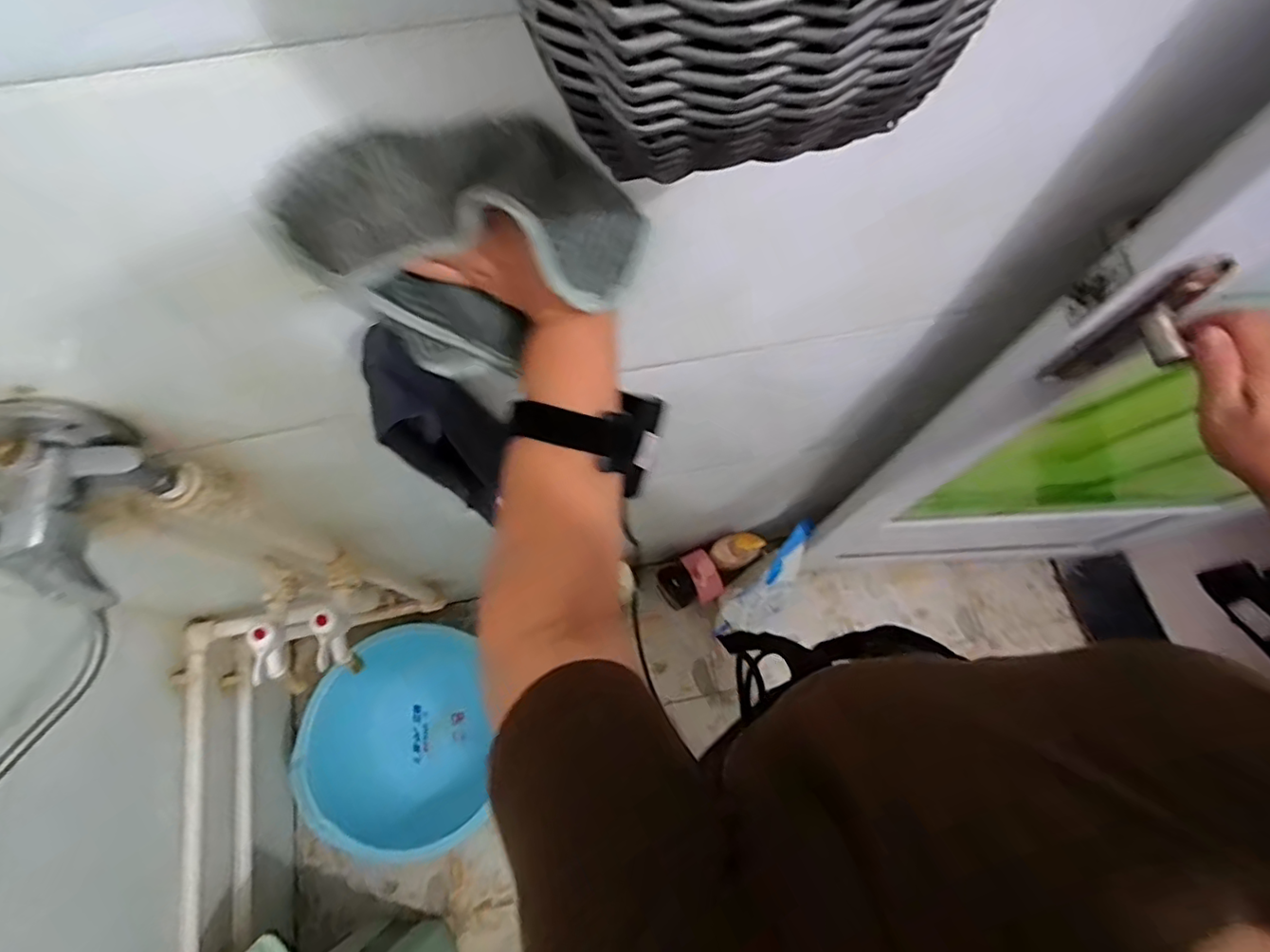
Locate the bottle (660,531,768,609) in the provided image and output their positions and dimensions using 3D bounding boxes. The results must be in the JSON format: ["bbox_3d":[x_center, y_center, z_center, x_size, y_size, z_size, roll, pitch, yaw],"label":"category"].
[{"bbox_3d":[0.157,0.191,1.190,0.263,0.081,0.102,-37,68,31],"label":"bottle"}]

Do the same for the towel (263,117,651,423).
[{"bbox_3d":[-0.082,-0.107,0.345,0.164,0.181,0.048,1,70,2],"label":"towel"}]

